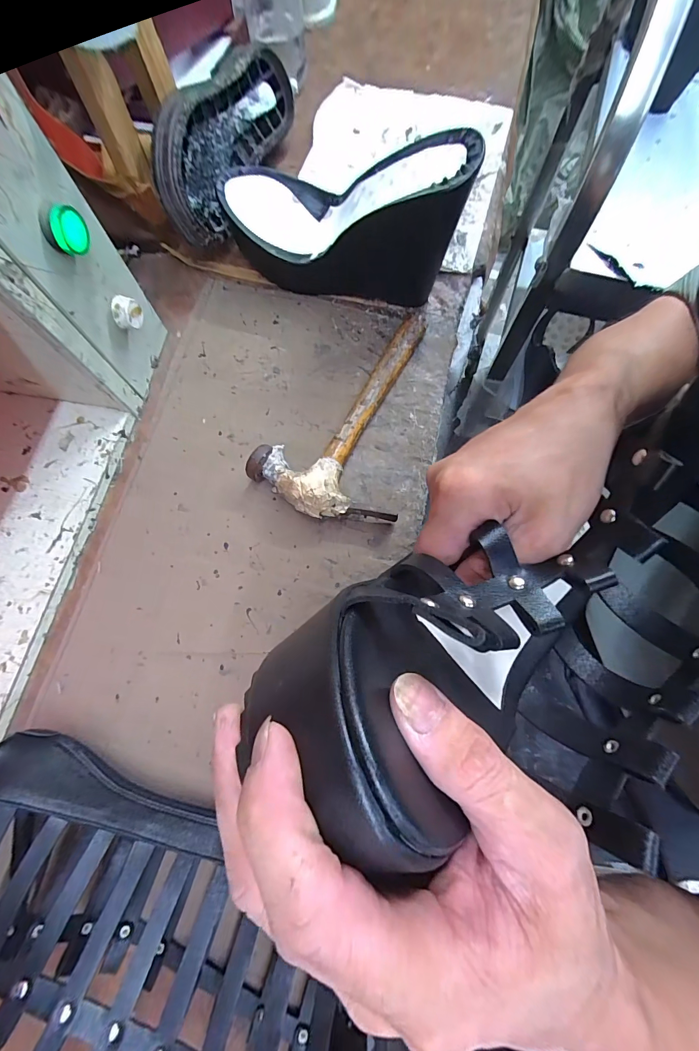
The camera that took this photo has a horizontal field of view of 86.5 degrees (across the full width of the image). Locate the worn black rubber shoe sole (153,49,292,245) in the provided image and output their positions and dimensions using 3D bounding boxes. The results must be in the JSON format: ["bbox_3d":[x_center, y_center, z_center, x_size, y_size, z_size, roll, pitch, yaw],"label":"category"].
[{"bbox_3d":[-0.134,-0.433,0.417,0.064,0.100,0.264,14,75,4],"label":"worn black rubber shoe sole"}]

